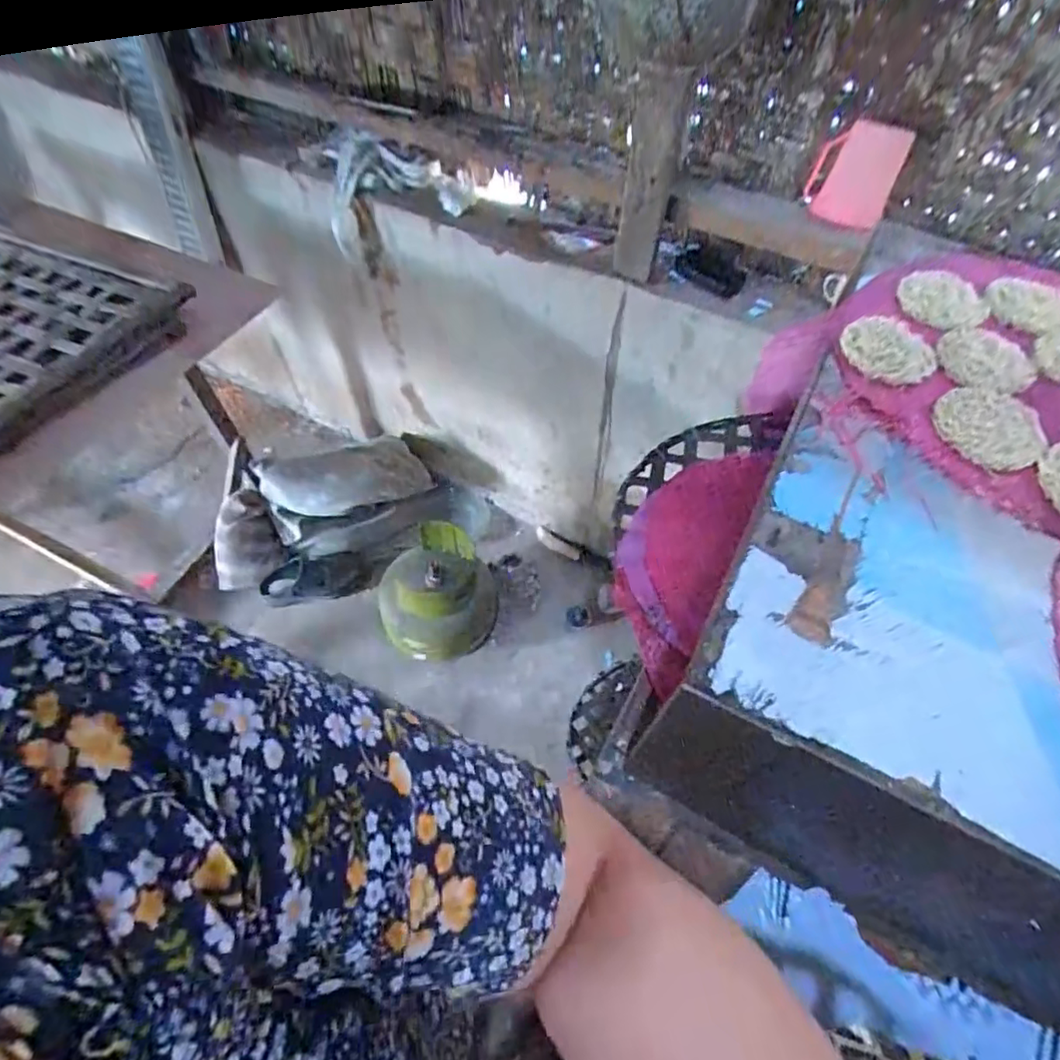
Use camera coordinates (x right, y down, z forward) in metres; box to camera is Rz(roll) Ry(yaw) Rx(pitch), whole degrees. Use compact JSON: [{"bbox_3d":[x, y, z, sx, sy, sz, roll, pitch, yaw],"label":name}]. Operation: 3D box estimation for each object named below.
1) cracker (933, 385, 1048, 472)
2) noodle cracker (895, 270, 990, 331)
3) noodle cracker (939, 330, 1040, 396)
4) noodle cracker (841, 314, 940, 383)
[{"bbox_3d":[0.365,-0.083,0.481,0.079,0.004,0.074,0,55,-1],"label":"cracker"},{"bbox_3d":[0.388,-0.217,0.569,0.076,0.008,0.094,38,62,23],"label":"noodle cracker"},{"bbox_3d":[0.393,-0.147,0.523,0.075,0.004,0.076,0,55,-1],"label":"noodle cracker"},{"bbox_3d":[0.310,-0.157,0.523,0.076,0.009,0.081,0,55,-1],"label":"noodle cracker"}]

